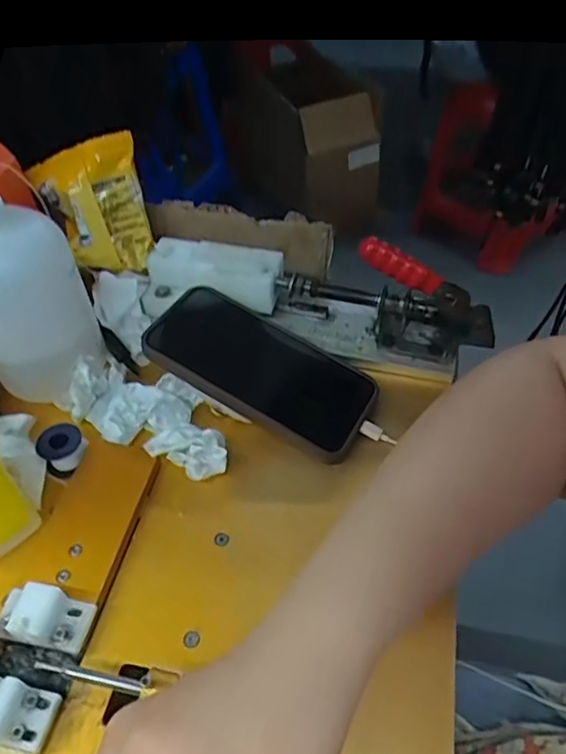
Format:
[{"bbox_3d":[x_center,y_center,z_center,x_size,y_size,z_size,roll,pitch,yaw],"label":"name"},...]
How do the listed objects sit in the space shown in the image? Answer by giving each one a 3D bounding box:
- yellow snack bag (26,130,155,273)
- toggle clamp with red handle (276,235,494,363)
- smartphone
[{"bbox_3d":[-0.158,-0.140,0.487,0.085,0.106,0.022,-7,23,1],"label":"yellow snack bag"},{"bbox_3d":[0.075,-0.061,0.430,0.156,0.076,0.037,10,48,14],"label":"toggle clamp with red handle"},{"bbox_3d":[-0.015,-0.007,0.417,0.161,0.017,0.079,29,52,8],"label":"smartphone"}]

